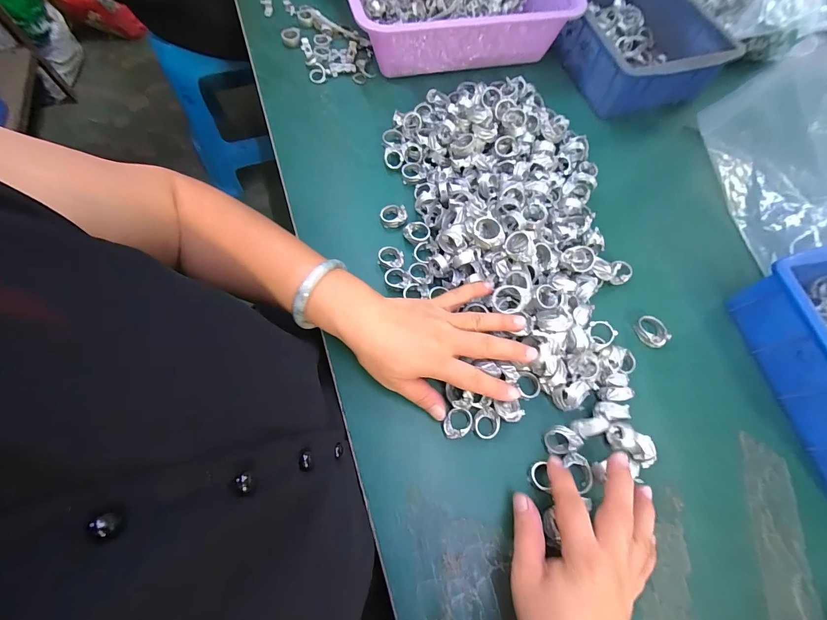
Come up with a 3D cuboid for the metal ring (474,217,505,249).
[{"bbox_3d":[0.071,-0.075,0.329,0.027,0.010,0.031,-6,69,-5],"label":"metal ring"}]

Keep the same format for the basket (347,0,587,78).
[{"bbox_3d":[0.056,-0.442,0.497,0.307,0.074,0.217,-12,70,-7],"label":"basket"}]

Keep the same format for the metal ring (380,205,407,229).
[{"bbox_3d":[-0.022,-0.105,0.396,0.030,0.021,0.022,7,68,0],"label":"metal ring"}]

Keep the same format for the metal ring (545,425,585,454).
[{"bbox_3d":[0.133,0.115,0.308,0.031,0.019,0.023,-7,69,-5],"label":"metal ring"}]

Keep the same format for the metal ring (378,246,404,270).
[{"bbox_3d":[-0.023,-0.055,0.370,0.027,0.014,0.022,35,71,11],"label":"metal ring"}]

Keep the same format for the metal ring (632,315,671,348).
[{"bbox_3d":[0.247,0.021,0.356,0.025,0.013,0.033,-22,71,-11],"label":"metal ring"}]

